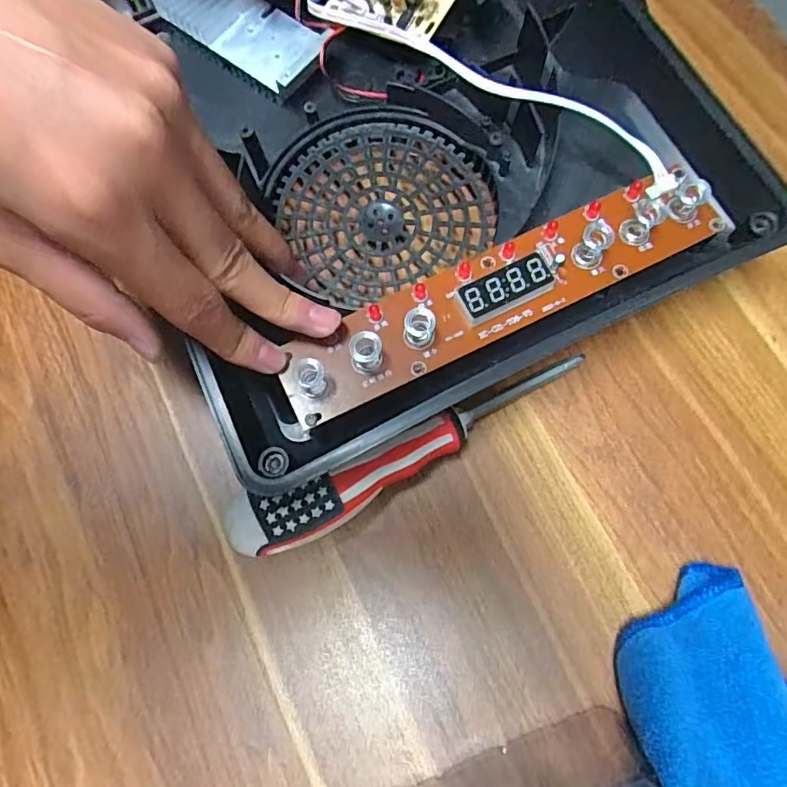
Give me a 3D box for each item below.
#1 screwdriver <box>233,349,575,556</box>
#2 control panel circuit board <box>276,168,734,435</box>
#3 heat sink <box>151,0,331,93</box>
[{"bbox_3d":[0.013,0.028,0.244,0.175,0.038,0.026,-23,77,-5],"label":"screwdriver"},{"bbox_3d":[0.048,-0.046,0.227,0.203,0.018,0.040,-26,77,-5],"label":"control panel circuit board"},{"bbox_3d":[-0.084,-0.207,0.297,0.096,0.020,0.042,32,78,8],"label":"heat sink"}]

